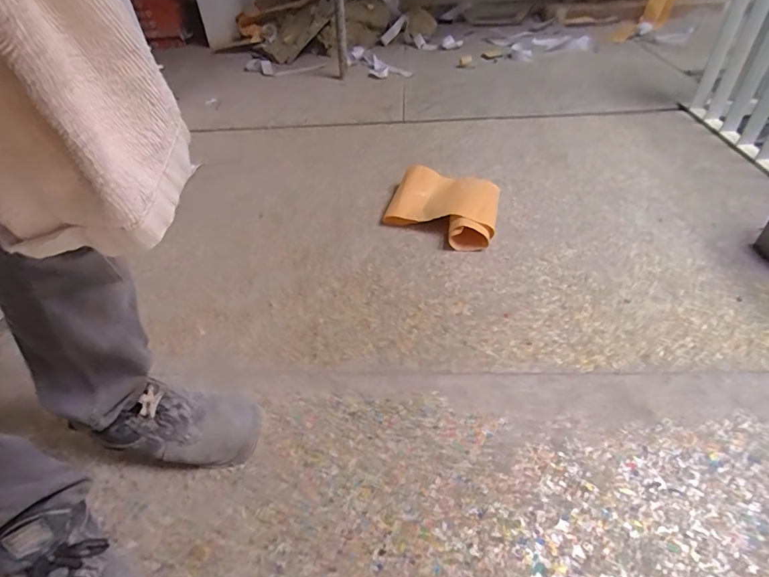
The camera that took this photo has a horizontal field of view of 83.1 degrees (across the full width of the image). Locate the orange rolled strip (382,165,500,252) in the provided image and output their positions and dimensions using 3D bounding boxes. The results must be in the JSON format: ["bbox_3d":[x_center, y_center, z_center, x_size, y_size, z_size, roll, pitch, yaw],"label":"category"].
[{"bbox_3d":[0.150,-0.223,1.117,0.295,0.071,0.267,14,46,18],"label":"orange rolled strip"}]

